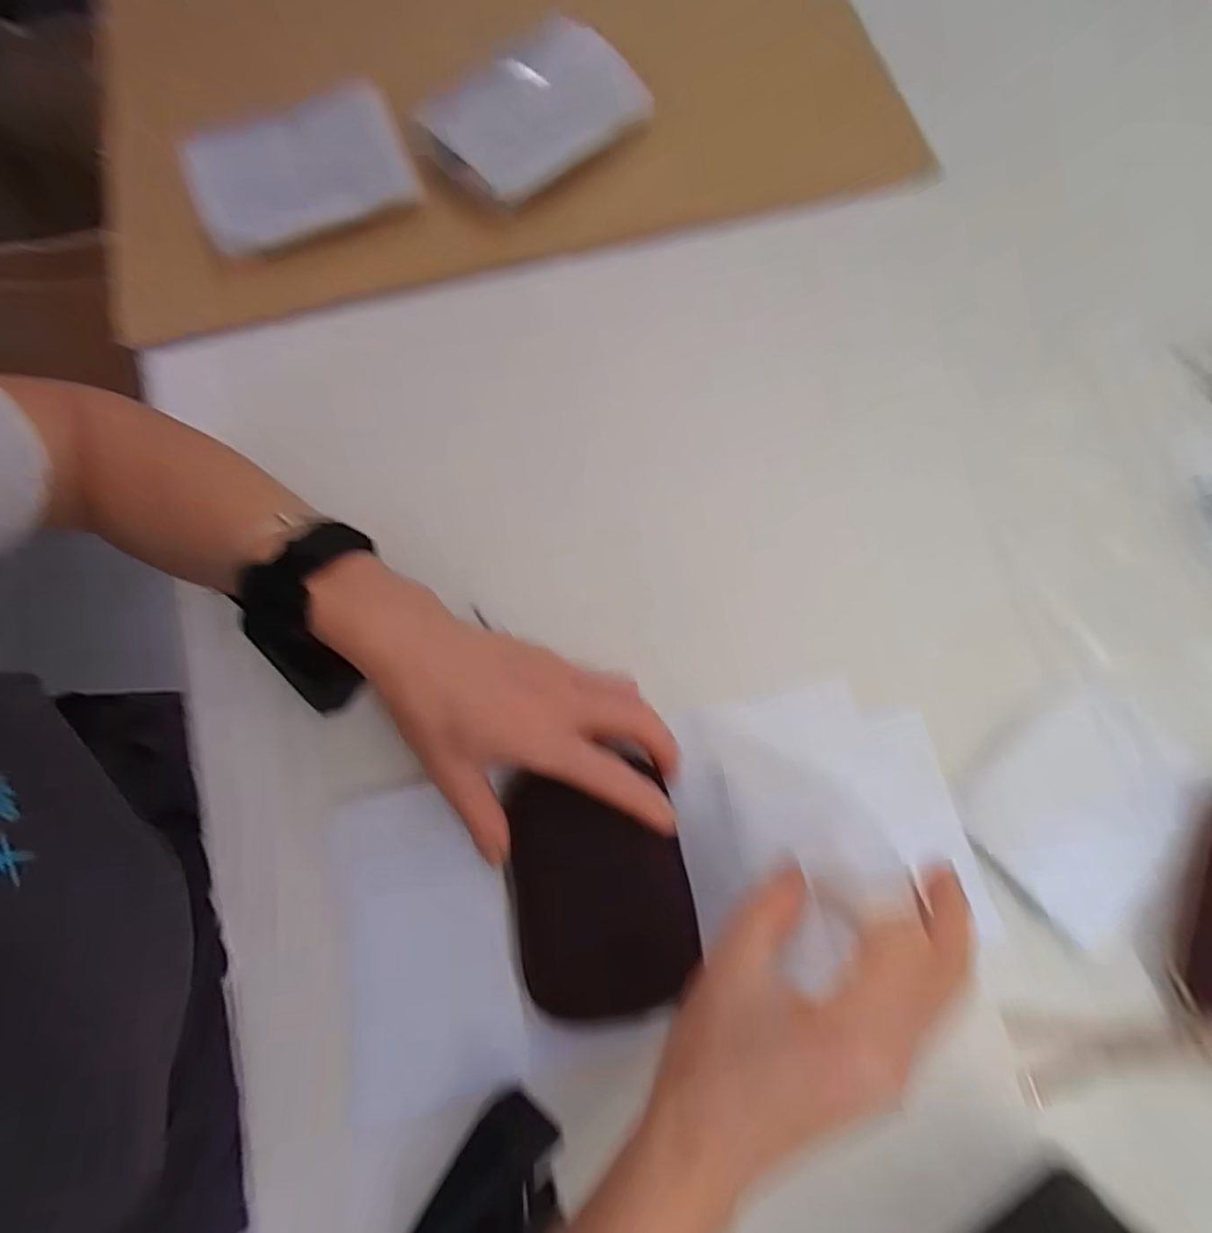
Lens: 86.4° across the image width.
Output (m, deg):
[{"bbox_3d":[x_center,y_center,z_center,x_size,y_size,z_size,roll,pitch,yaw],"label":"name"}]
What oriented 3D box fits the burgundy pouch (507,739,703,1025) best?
[{"bbox_3d":[-0.003,0.130,0.306,0.081,0.022,0.106,-7,72,-2],"label":"burgundy pouch"}]

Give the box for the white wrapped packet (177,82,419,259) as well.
[{"bbox_3d":[-0.214,-0.309,0.451,0.157,0.067,0.034,-5,50,15],"label":"white wrapped packet"}]

